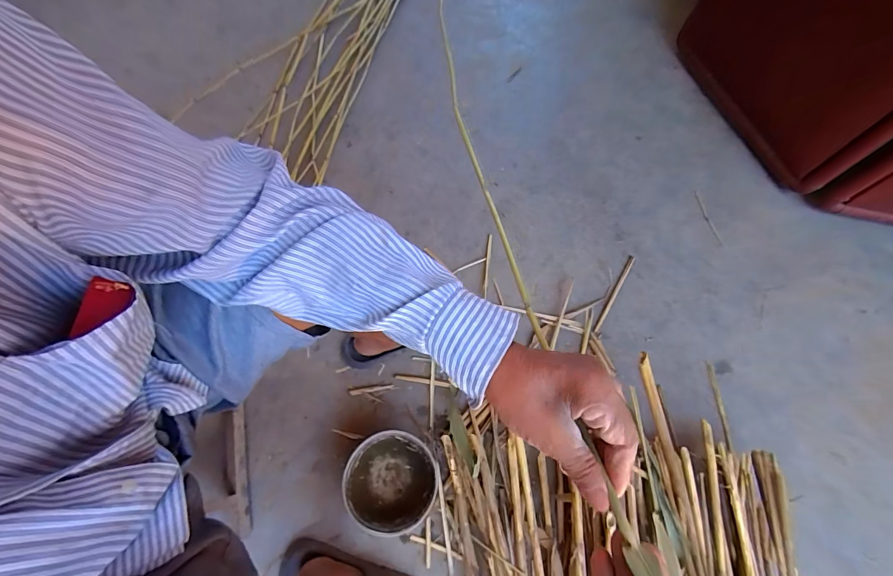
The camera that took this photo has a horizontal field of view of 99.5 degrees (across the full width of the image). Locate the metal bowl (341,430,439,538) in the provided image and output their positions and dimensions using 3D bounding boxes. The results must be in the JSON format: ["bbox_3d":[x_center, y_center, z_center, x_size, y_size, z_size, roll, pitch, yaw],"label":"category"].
[{"bbox_3d":[-0.100,0.348,0.687,0.159,0.070,0.159,5,67,-3],"label":"metal bowl"}]

